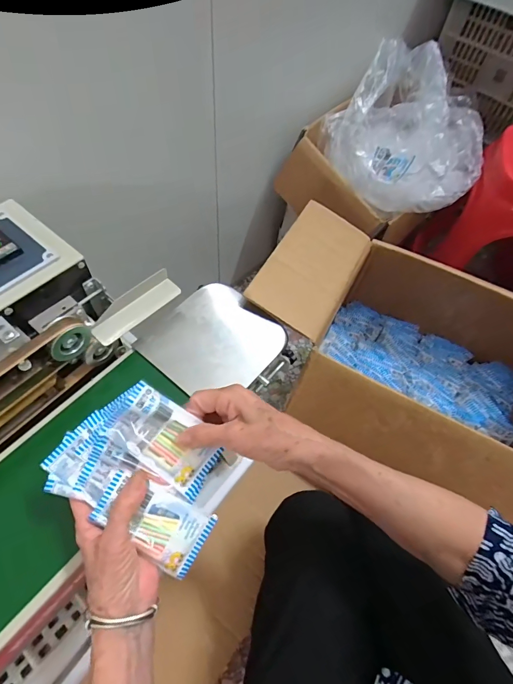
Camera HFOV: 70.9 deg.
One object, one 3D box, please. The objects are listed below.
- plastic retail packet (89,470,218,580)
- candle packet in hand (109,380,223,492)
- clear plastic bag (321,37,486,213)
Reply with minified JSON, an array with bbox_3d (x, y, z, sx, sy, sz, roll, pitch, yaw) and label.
[{"bbox_3d":[-0.095,0.166,0.336,0.102,0.008,0.060,34,76,-3],"label":"plastic retail packet"},{"bbox_3d":[-0.083,0.091,0.330,0.099,0.013,0.063,38,88,-10],"label":"candle packet in hand"},{"bbox_3d":[0.366,-0.493,0.833,0.342,0.167,0.402,31,62,13],"label":"clear plastic bag"}]

